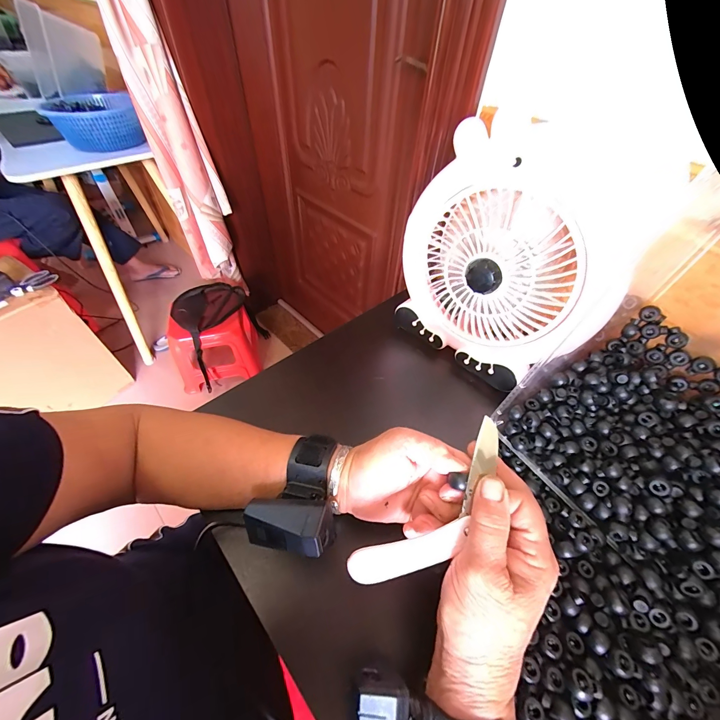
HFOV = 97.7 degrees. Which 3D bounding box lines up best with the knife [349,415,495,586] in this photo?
[{"bbox_3d":[0.058,0.109,0.227,0.147,0.009,0.044,-45,63,-7],"label":"knife"}]

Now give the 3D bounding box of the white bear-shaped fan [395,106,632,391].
[{"bbox_3d":[0.154,-0.102,0.362,0.073,0.239,0.239,-36,61,-28],"label":"white bear-shaped fan"}]

